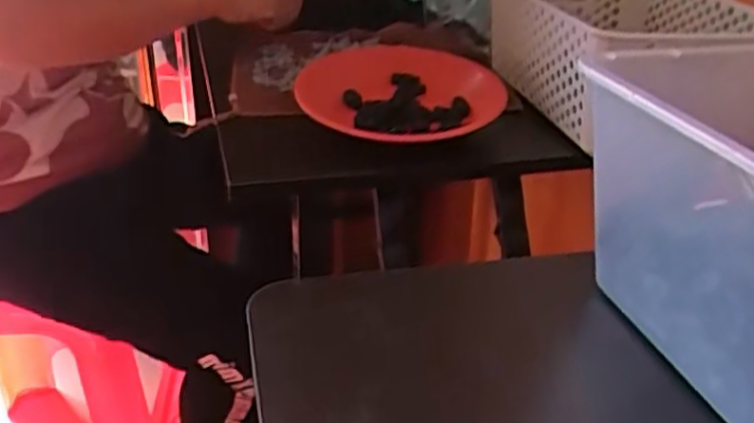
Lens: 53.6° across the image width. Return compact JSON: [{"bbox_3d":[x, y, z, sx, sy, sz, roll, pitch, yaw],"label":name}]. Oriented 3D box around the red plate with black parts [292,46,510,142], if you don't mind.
[{"bbox_3d":[0.021,-0.115,0.727,0.200,0.039,0.187,3,27,1],"label":"red plate with black parts"}]

